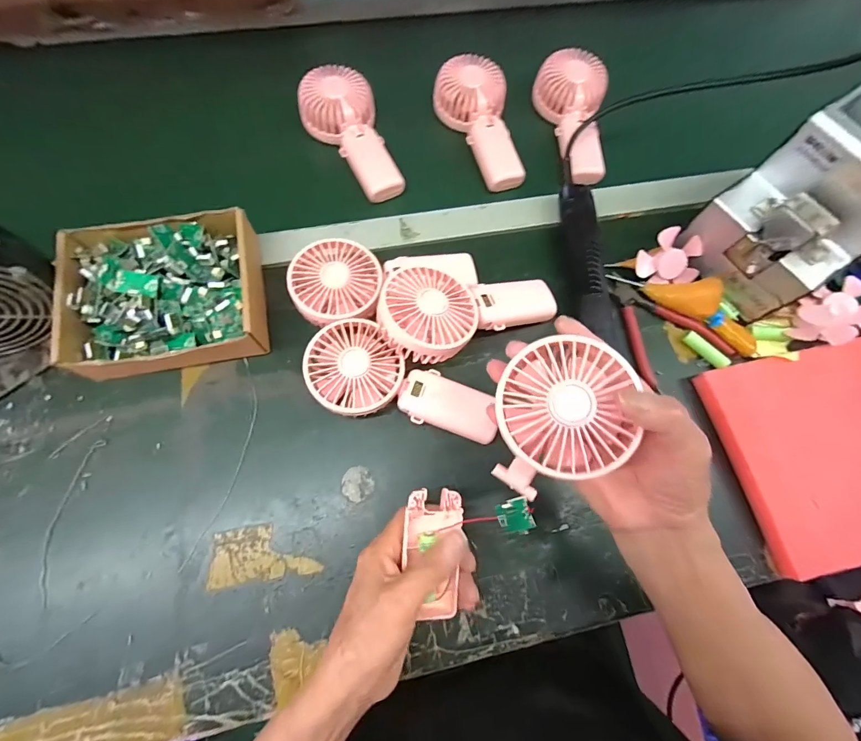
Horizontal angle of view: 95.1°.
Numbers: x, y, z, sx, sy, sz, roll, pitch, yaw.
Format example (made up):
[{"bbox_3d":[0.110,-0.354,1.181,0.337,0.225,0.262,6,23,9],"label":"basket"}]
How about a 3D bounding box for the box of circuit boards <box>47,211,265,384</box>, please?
[{"bbox_3d":[-0.250,-0.071,0.378,0.166,0.060,0.151,-9,71,-6],"label":"box of circuit boards"}]

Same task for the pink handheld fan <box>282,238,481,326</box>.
[{"bbox_3d":[-0.046,-0.095,0.405,0.181,0.046,0.087,-15,72,-8],"label":"pink handheld fan"}]

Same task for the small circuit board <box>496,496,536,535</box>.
[{"bbox_3d":[0.060,0.104,0.280,0.004,0.029,0.023,-4,72,-49],"label":"small circuit board"}]

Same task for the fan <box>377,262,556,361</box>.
[{"bbox_3d":[0.037,-0.057,0.377,0.187,0.036,0.090,-12,71,-28],"label":"fan"}]

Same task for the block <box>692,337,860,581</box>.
[{"bbox_3d":[0.407,0.074,0.387,0.220,0.028,0.195,-12,72,-6],"label":"block"}]

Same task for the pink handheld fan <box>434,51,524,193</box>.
[{"bbox_3d":[0.061,-0.305,0.481,0.086,0.042,0.172,-11,72,-7],"label":"pink handheld fan"}]

